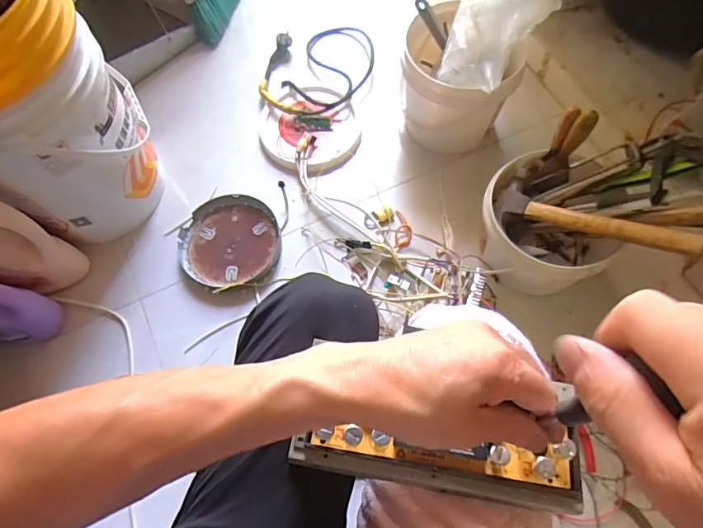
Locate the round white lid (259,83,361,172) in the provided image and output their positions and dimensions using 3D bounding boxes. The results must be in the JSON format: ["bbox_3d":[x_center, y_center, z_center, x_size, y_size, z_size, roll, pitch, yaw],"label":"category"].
[{"bbox_3d":[-0.095,-0.316,1.044,0.213,0.032,0.257,-9,68,-2],"label":"round white lid"}]

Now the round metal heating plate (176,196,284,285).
[{"bbox_3d":[-0.245,-0.051,0.956,0.201,0.027,0.198,-1,68,2],"label":"round metal heating plate"}]

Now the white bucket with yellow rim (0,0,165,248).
[{"bbox_3d":[-0.537,-0.273,0.807,0.283,0.481,0.322,-32,71,-11],"label":"white bucket with yellow rim"}]

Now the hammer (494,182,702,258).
[{"bbox_3d":[0.365,-0.066,0.726,0.300,0.029,0.070,23,68,39],"label":"hammer"}]

